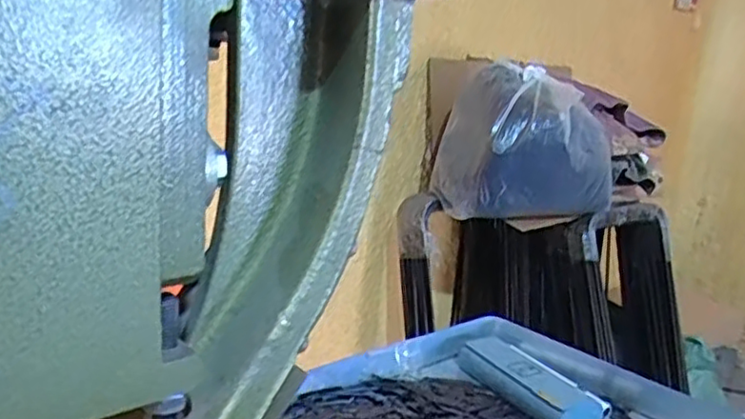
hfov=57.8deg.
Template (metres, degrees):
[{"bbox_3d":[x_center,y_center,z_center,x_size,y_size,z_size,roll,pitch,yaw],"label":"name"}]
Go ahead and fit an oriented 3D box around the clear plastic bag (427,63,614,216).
[{"bbox_3d":[0.342,-0.141,1.481,0.397,0.318,0.226,8,13,9],"label":"clear plastic bag"}]

